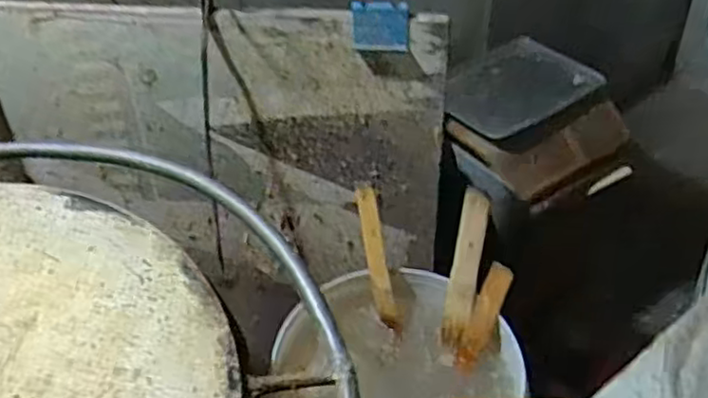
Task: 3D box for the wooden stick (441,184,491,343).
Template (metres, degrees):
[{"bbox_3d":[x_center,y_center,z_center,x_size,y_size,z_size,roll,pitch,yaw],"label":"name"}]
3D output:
[{"bbox_3d":[0.134,0.085,0.830,0.038,0.191,0.008,14,10,38],"label":"wooden stick"}]

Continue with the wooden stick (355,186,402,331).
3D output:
[{"bbox_3d":[0.030,0.076,0.850,0.026,0.179,0.018,-12,5,-9],"label":"wooden stick"}]

